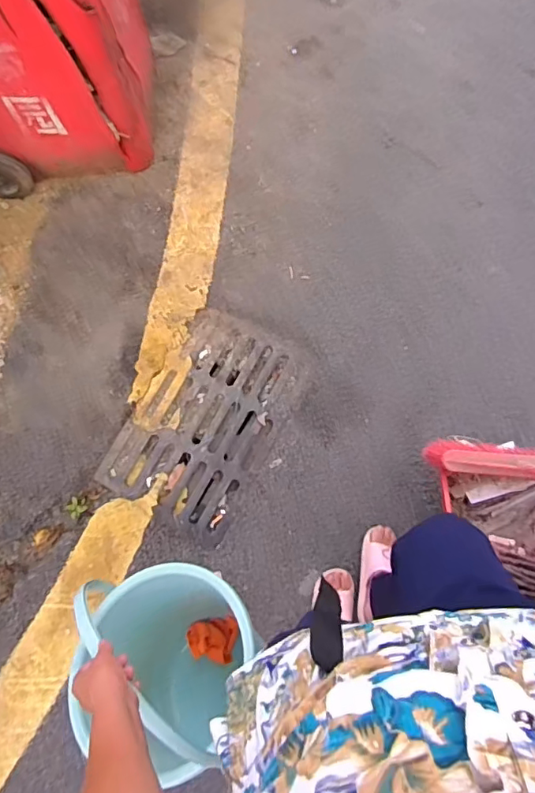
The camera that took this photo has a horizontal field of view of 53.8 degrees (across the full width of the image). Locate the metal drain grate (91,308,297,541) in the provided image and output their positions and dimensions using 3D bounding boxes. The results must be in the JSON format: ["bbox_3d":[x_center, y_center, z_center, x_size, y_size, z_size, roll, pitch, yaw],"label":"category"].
[{"bbox_3d":[-0.179,0.066,1.533,0.407,0.032,0.610,27,81,9],"label":"metal drain grate"}]

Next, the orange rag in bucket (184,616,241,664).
[{"bbox_3d":[-0.116,0.507,1.100,0.102,0.034,0.083,2,78,5],"label":"orange rag in bucket"}]

